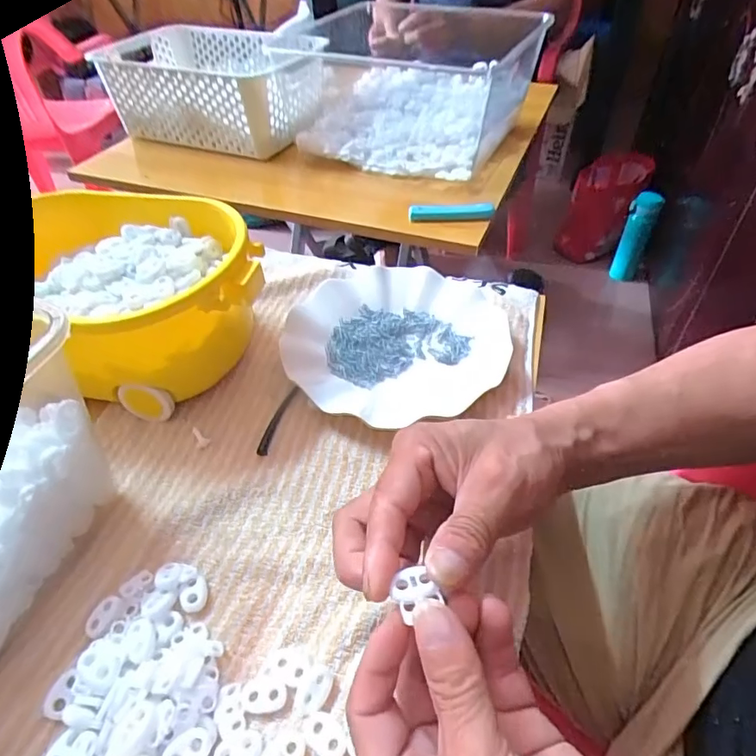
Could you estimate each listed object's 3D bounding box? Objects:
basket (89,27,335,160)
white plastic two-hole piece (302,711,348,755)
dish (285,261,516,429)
[{"bbox_3d":[-0.235,-0.431,0.773,0.300,0.130,0.221,14,48,17],"label":"basket"},{"bbox_3d":[-0.026,0.172,0.245,0.024,0.004,0.015,25,51,25],"label":"white plastic two-hole piece"},{"bbox_3d":[0.014,-0.037,0.434,0.179,0.027,0.168,-8,45,-6],"label":"dish"}]

